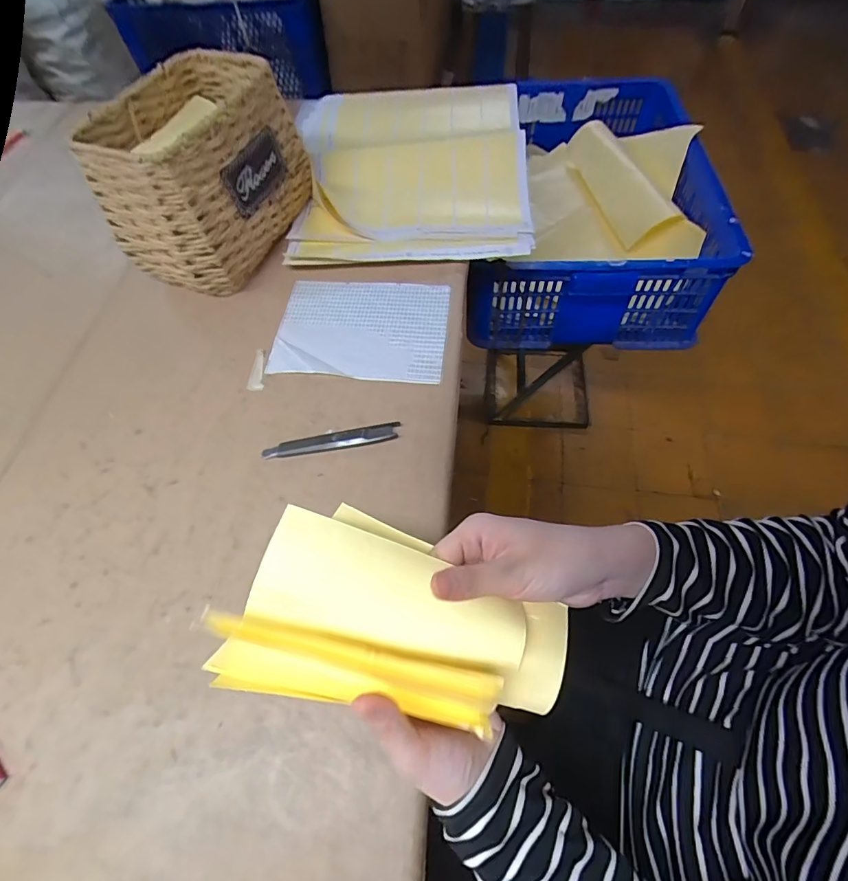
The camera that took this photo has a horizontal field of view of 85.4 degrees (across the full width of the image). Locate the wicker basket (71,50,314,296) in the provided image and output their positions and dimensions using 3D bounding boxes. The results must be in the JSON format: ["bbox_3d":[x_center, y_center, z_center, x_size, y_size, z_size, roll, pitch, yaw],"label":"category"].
[{"bbox_3d":[-0.270,-0.325,0.573,0.151,0.177,0.239,21,62,13],"label":"wicker basket"}]

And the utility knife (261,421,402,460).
[{"bbox_3d":[-0.096,0.001,0.475,0.138,0.011,0.022,-7,60,-3],"label":"utility knife"}]

